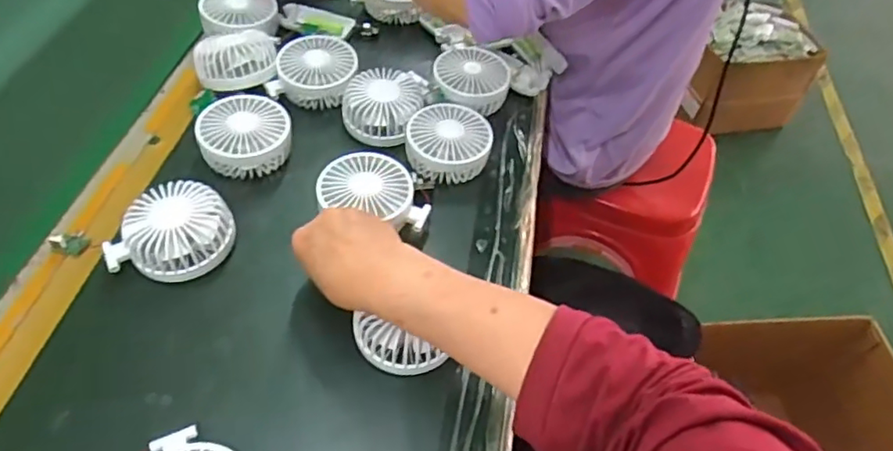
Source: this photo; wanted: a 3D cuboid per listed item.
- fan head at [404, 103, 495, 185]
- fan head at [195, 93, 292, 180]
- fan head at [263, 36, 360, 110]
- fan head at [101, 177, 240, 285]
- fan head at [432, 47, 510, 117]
[{"bbox_3d":[0.002,-0.084,0.620,0.088,0.043,0.080,3,51,-3],"label":"fan head"},{"bbox_3d":[-0.204,-0.090,0.596,0.090,0.047,0.076,-8,53,-12],"label":"fan head"},{"bbox_3d":[-0.149,-0.176,0.675,0.091,0.044,0.083,3,51,-3],"label":"fan head"},{"bbox_3d":[-0.241,0.009,0.515,0.102,0.043,0.078,-33,61,-27],"label":"fan head"},{"bbox_3d":[0.030,-0.169,0.689,0.085,0.035,0.097,4,51,-2],"label":"fan head"}]

